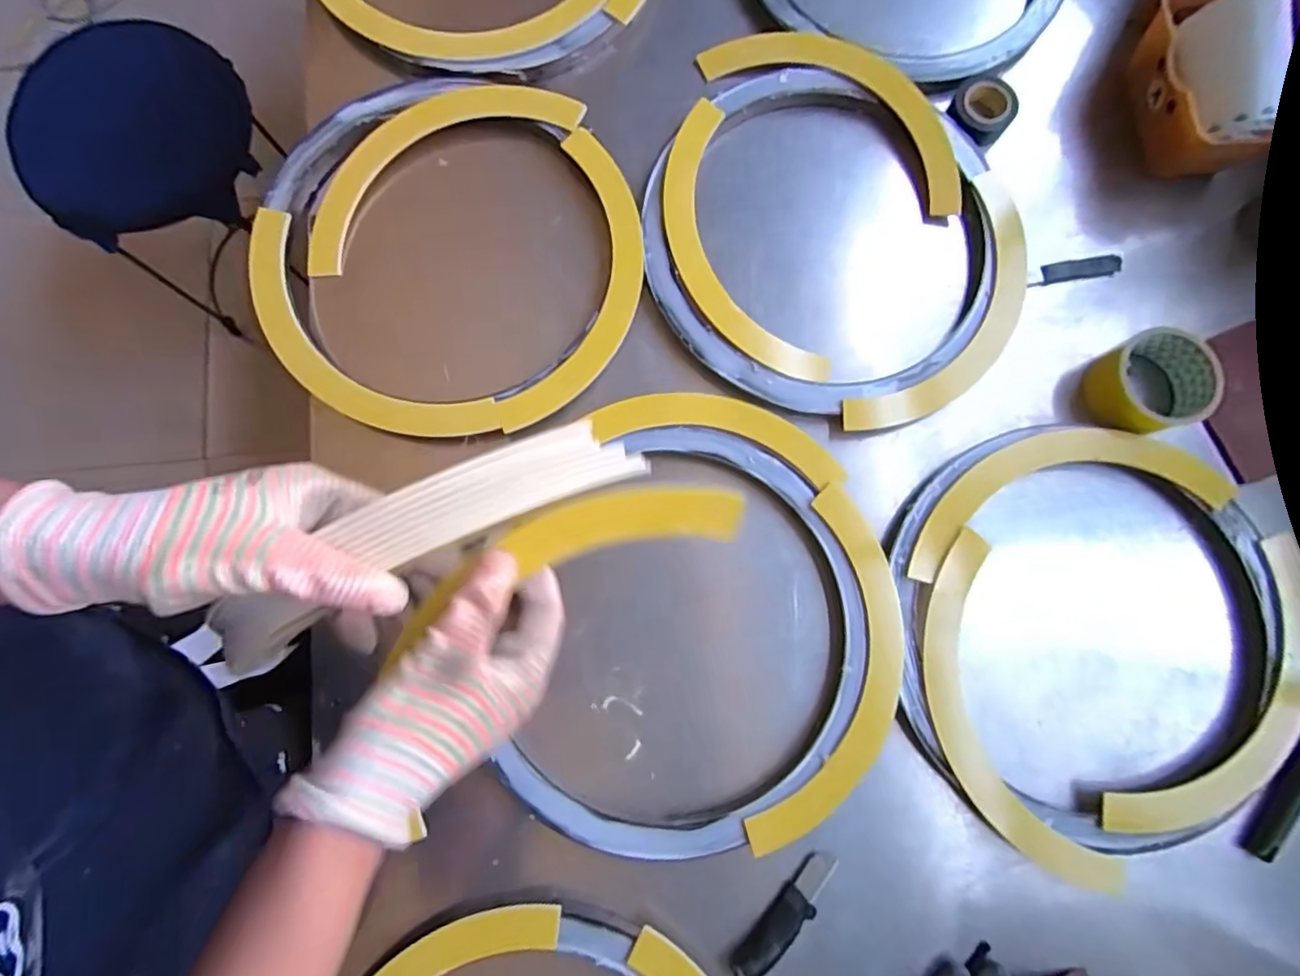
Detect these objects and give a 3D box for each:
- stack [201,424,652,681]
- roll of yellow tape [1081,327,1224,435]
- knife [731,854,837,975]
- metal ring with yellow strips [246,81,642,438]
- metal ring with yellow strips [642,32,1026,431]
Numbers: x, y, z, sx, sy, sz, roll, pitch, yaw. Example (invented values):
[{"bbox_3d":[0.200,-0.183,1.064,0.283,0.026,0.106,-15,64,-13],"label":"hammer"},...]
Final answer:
[{"bbox_3d":[-0.120,0.027,0.318,0.238,0.078,0.033,-27,81,1],"label":"stack"},{"bbox_3d":[0.440,-0.092,0.525,0.089,0.050,0.082,0,80,-1],"label":"roll of yellow tape"},{"bbox_3d":[0.103,0.327,0.456,0.027,0.014,0.107,41,82,6],"label":"knife"},{"bbox_3d":[-0.176,-0.212,0.534,0.332,0.025,0.327,0,80,-1],"label":"metal ring with yellow strips"},{"bbox_3d":[0.173,-0.239,0.550,0.347,0.016,0.358,0,80,-1],"label":"metal ring with yellow strips"}]

